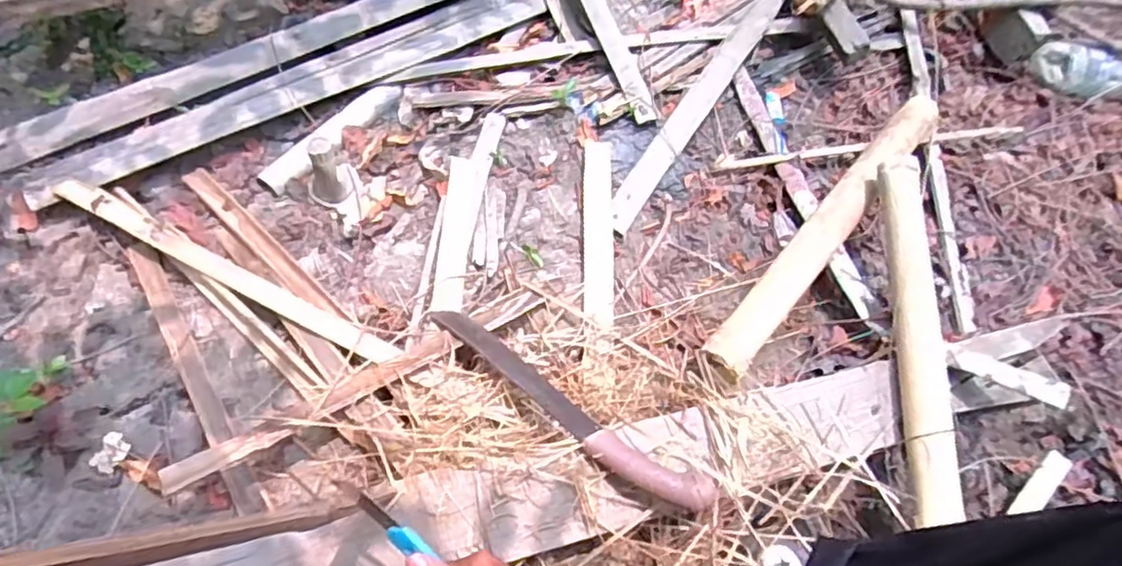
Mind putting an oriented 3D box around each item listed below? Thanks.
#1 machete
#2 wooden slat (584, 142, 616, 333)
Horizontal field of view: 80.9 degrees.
[{"bbox_3d":[-0.009,0.122,0.731,0.059,0.035,0.414,-39,48,-24],"label":"machete"},{"bbox_3d":[0.056,-0.078,0.947,0.042,0.011,0.317,3,62,-3],"label":"wooden slat"}]

